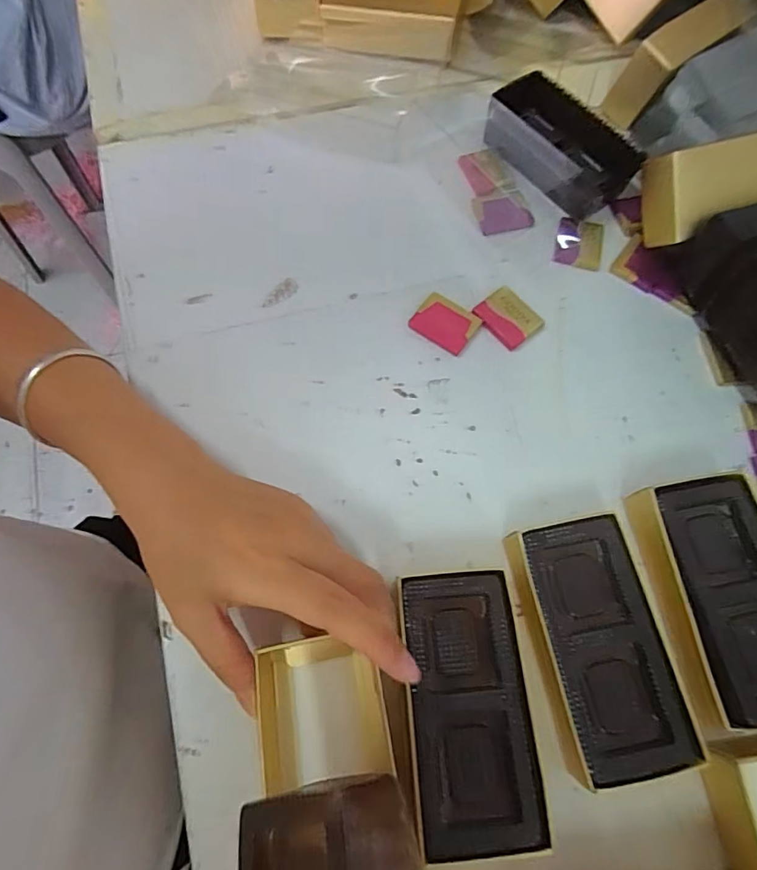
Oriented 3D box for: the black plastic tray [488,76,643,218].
[{"bbox_3d":[0.134,-0.216,0.363,0.061,0.038,0.112,-41,75,-15],"label":"black plastic tray"}]

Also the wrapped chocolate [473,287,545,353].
[{"bbox_3d":[0.087,-0.079,0.328,0.030,0.007,0.038,-40,75,-15],"label":"wrapped chocolate"}]

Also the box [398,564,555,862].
[{"bbox_3d":[0.041,0.126,0.233,0.055,0.034,0.112,-4,69,-2],"label":"box"}]

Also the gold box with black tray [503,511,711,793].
[{"bbox_3d":[0.107,0.102,0.245,0.060,0.032,0.112,-10,69,-5],"label":"gold box with black tray"}]

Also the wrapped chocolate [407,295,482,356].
[{"bbox_3d":[0.045,-0.075,0.326,0.039,0.006,0.032,34,72,11],"label":"wrapped chocolate"}]

